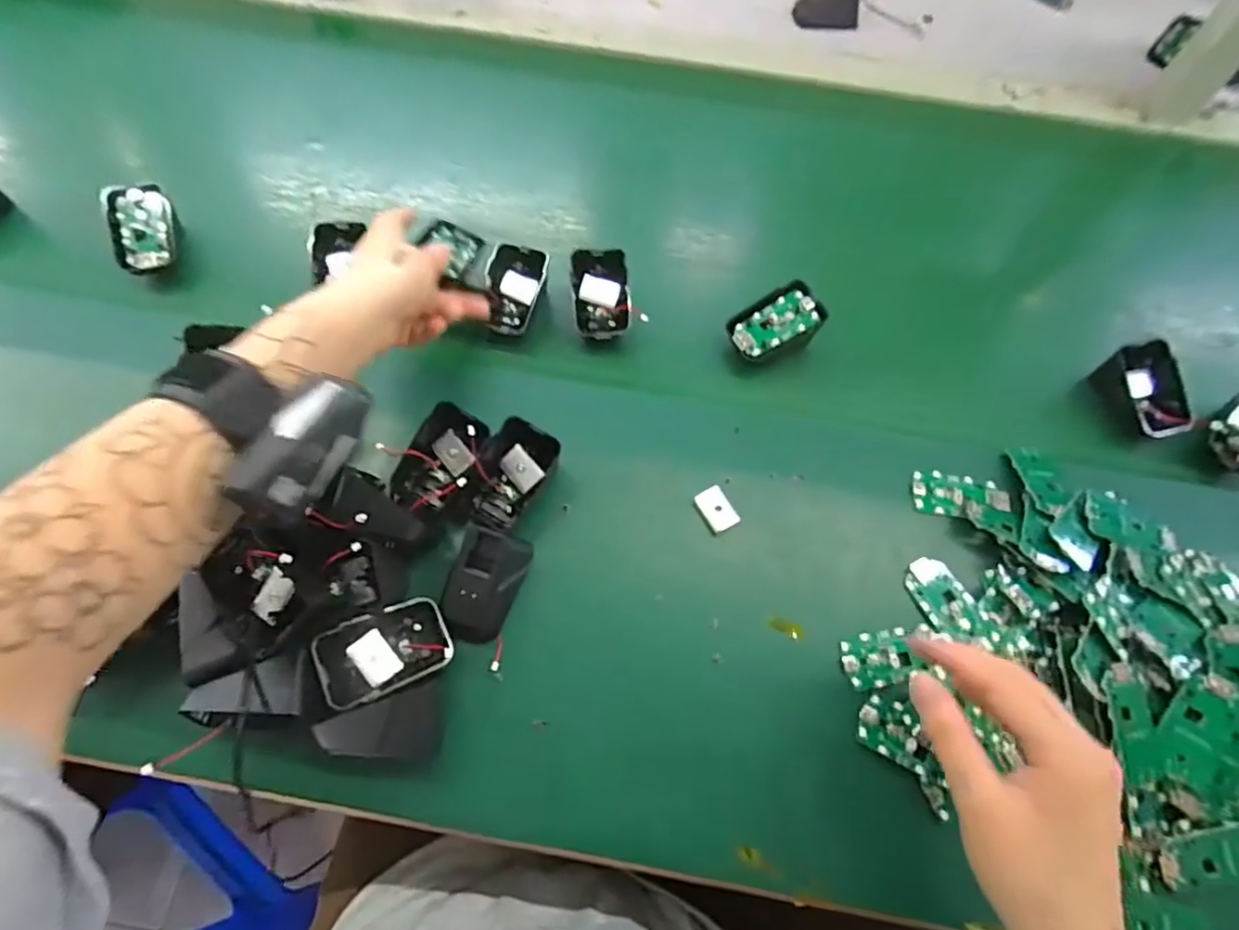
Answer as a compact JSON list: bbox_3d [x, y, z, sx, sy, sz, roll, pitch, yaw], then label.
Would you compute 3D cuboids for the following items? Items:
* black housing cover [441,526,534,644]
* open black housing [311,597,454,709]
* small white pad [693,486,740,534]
[{"bbox_3d":[-0.084,0.071,0.376,0.039,0.029,0.064,21,65,7],"label":"black housing cover"},{"bbox_3d":[-0.135,0.108,0.358,0.067,0.028,0.048,-22,67,-13],"label":"open black housing"},{"bbox_3d":[0.066,0.030,0.416,0.021,0.005,0.030,-24,68,-14],"label":"small white pad"}]

